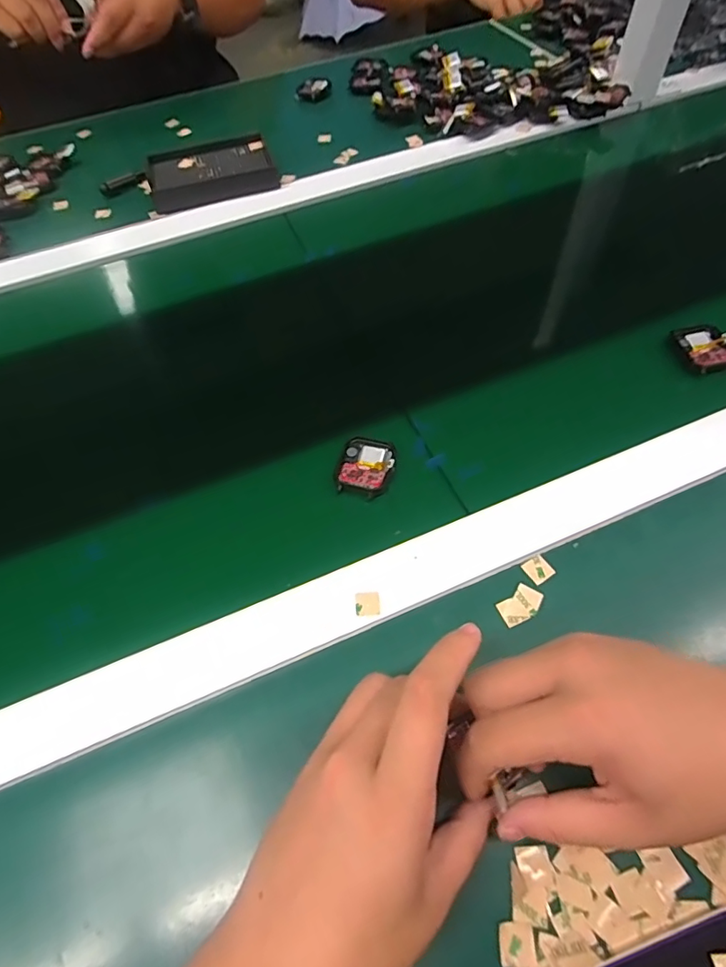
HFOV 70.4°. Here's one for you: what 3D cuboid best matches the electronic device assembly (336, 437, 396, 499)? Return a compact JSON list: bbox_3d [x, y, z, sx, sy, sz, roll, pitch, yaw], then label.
[{"bbox_3d":[0.002,-0.013,0.362,0.037,0.005,0.045,9,60,9],"label":"electronic device assembly"}]

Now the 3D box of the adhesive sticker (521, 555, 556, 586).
[{"bbox_3d":[0.109,0.052,0.317,0.015,0.004,0.016,-30,61,-14],"label":"adhesive sticker"}]

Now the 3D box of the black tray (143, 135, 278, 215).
[{"bbox_3d":[-0.167,-0.348,0.575,0.135,0.022,0.096,-15,59,-5],"label":"black tray"}]

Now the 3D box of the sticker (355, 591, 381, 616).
[{"bbox_3d":[0.003,0.073,0.311,0.015,0.004,0.015,-4,53,-1],"label":"sticker"}]

